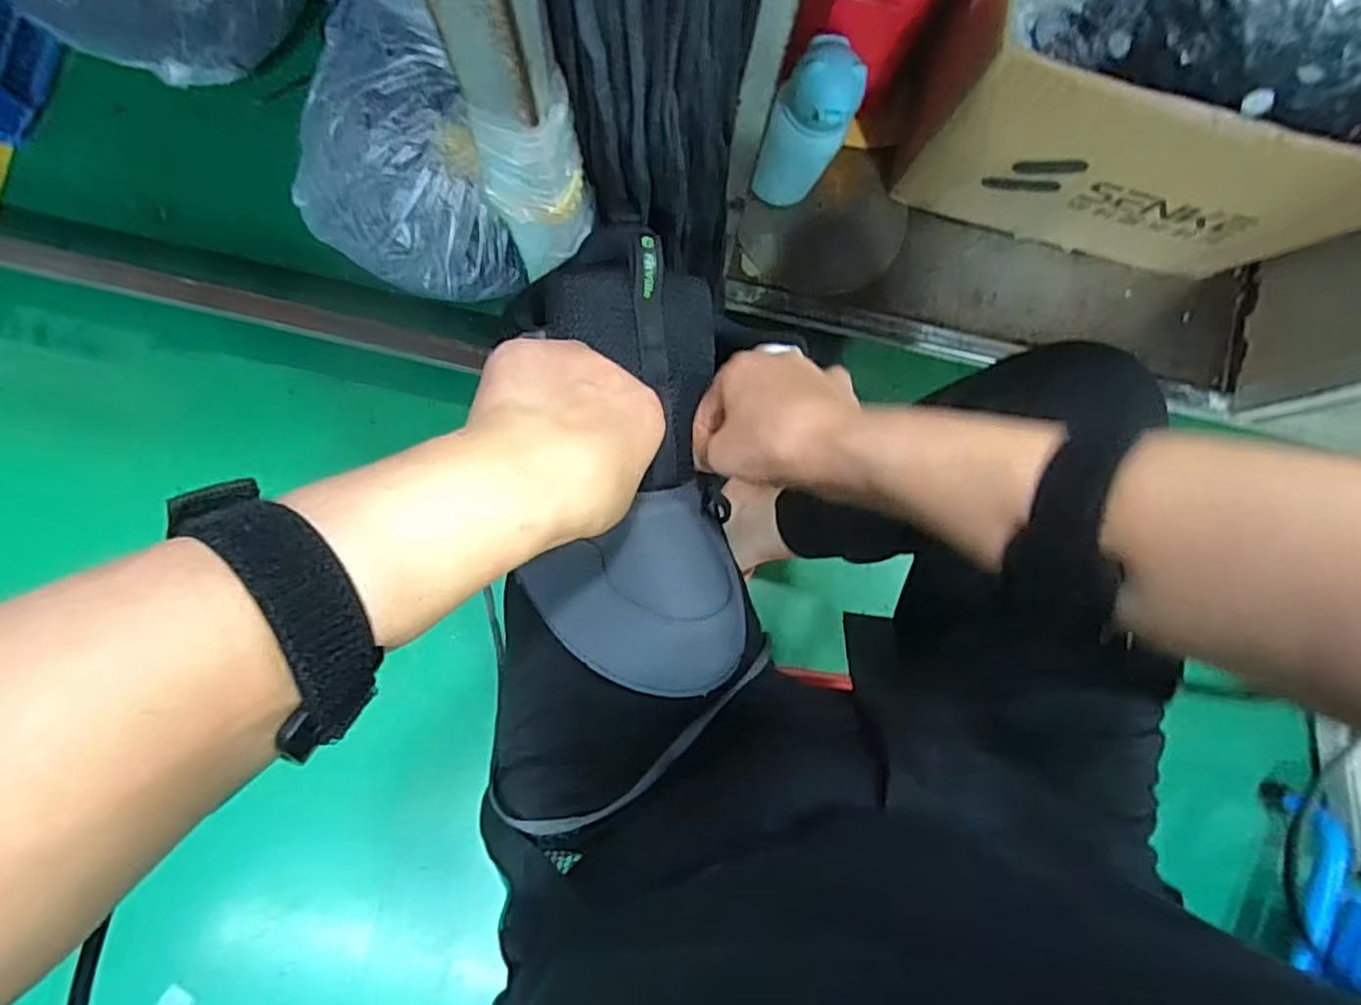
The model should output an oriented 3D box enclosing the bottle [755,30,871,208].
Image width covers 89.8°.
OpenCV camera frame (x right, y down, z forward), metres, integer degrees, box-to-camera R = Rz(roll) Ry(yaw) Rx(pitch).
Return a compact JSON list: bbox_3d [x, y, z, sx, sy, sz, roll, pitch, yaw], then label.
[{"bbox_3d":[0.125,-0.361,0.671,0.067,0.181,0.073,0,86,-2],"label":"bottle"}]

